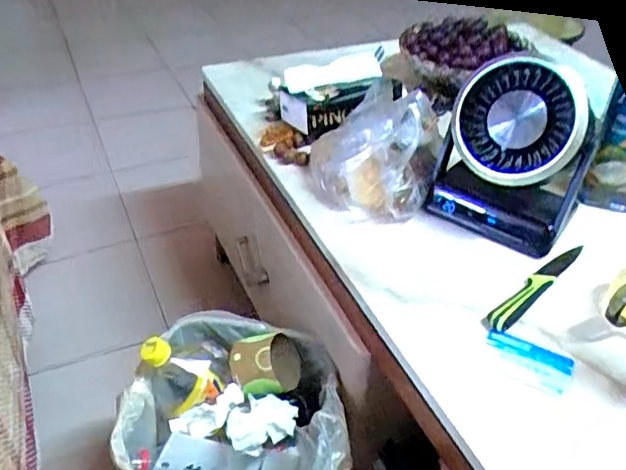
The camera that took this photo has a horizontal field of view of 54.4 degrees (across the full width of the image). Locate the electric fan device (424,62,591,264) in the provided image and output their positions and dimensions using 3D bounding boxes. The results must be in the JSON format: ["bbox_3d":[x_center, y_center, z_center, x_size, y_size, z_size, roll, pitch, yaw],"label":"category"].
[{"bbox_3d":[0.228,-0.093,0.703,0.159,0.197,0.076,21,41,22],"label":"electric fan device"}]

